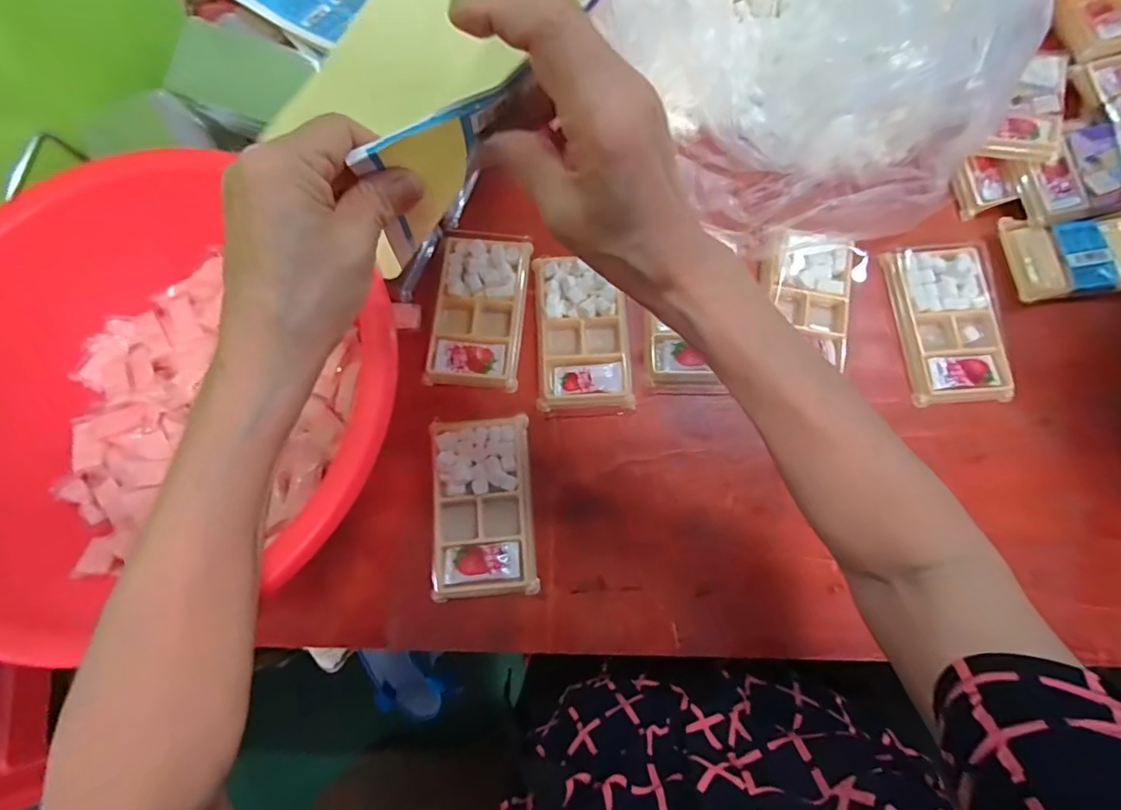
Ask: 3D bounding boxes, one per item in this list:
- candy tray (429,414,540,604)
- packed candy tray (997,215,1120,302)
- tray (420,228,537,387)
[{"bbox_3d":[-0.062,0.079,0.399,0.077,0.012,0.136,-5,78,-1],"label":"candy tray"},{"bbox_3d":[0.460,-0.130,0.437,0.134,0.015,0.076,-2,76,0],"label":"packed candy tray"},{"bbox_3d":[-0.068,-0.083,0.433,0.076,0.011,0.135,5,78,1],"label":"tray"}]

